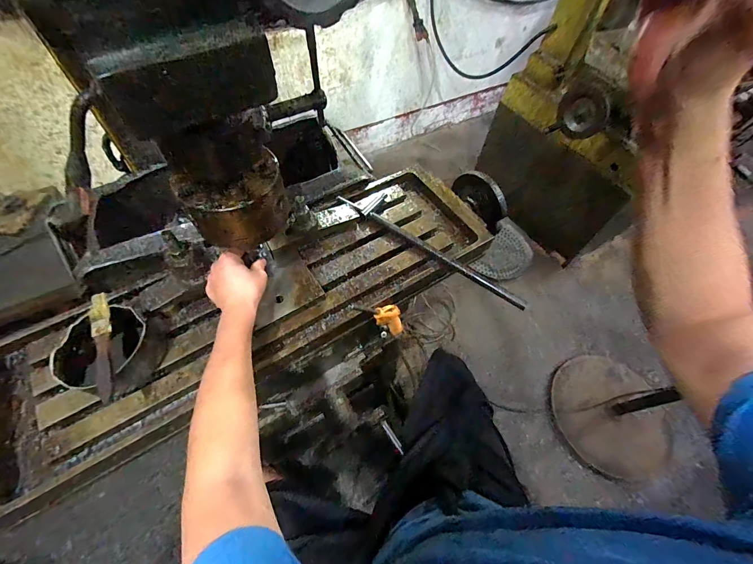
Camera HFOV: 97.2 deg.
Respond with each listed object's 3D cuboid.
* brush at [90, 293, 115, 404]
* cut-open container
[{"bbox_3d":[-0.349,0.079,0.426,0.020,0.020,0.145,-19,61,-15],"label":"brush"},{"bbox_3d":[-0.353,0.089,0.449,0.105,0.073,0.111,2,58,-3],"label":"cut-open container"}]

